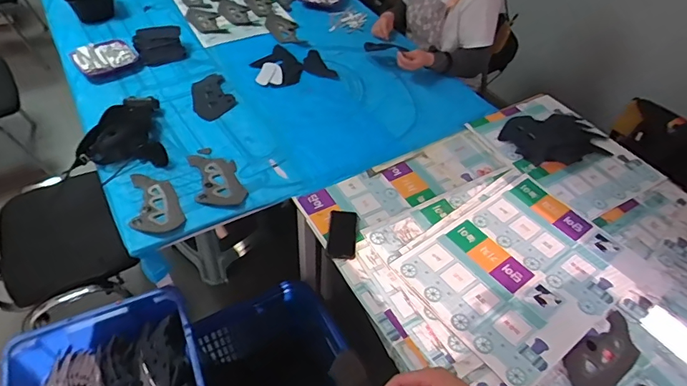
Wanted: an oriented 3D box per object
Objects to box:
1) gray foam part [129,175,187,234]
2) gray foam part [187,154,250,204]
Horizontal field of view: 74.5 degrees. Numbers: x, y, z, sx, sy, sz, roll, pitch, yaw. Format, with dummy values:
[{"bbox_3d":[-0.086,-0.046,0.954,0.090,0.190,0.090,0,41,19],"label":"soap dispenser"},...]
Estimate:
[{"bbox_3d":[-0.478,0.023,1.148,0.122,0.030,0.184,-11,49,-16],"label":"gray foam part"},{"bbox_3d":[-0.343,-0.040,1.228,0.125,0.028,0.228,-11,49,-16],"label":"gray foam part"}]

